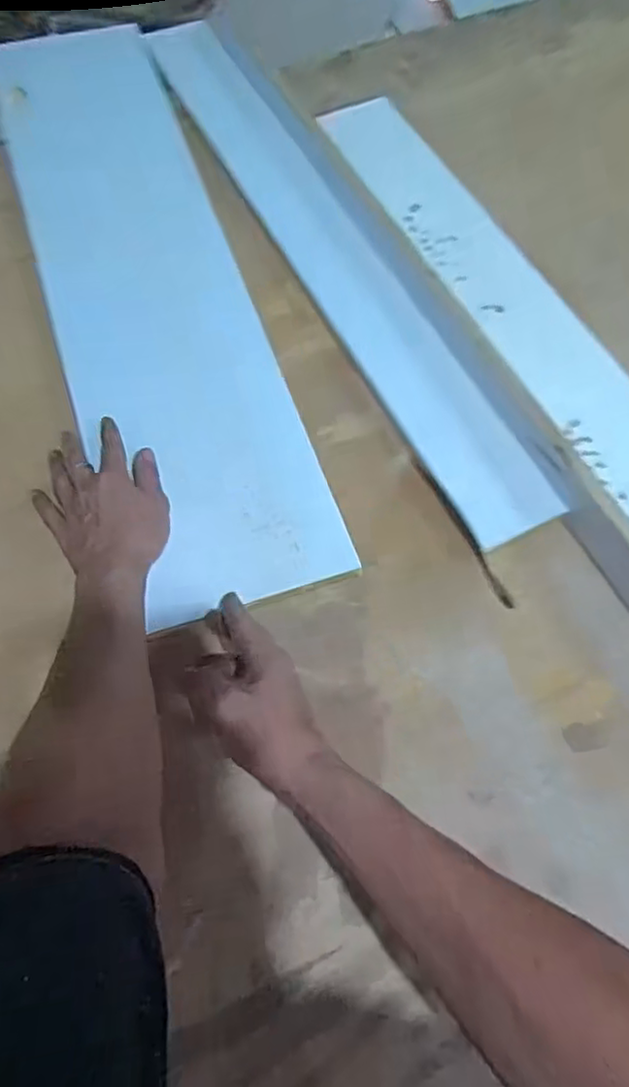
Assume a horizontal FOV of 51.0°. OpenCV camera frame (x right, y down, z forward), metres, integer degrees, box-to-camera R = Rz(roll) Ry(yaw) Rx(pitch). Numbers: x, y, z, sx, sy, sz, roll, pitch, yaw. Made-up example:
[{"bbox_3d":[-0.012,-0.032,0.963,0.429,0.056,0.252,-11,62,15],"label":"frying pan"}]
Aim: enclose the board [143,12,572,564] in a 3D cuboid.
[{"bbox_3d":[0.005,-0.340,0.734,0.087,0.013,0.802,-28,69,-2],"label":"board"}]

